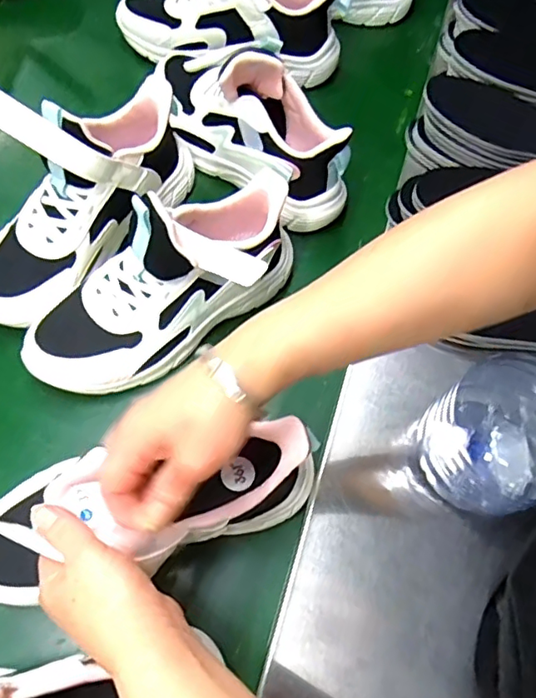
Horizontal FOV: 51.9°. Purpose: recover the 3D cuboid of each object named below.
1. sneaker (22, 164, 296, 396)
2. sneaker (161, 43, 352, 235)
[{"bbox_3d":[-0.082,-0.054,0.452,0.250,0.137,0.096,-23,69,-15],"label":"sneaker"},{"bbox_3d":[-0.024,-0.228,0.536,0.242,0.114,0.089,43,69,14],"label":"sneaker"}]

